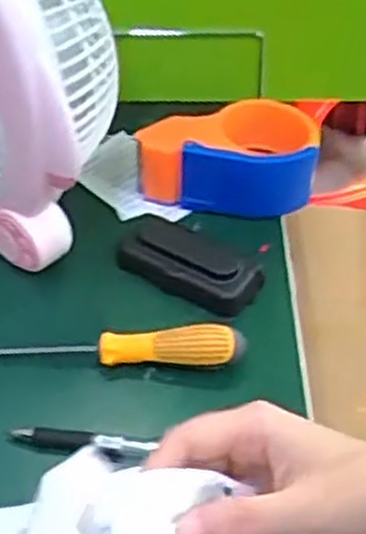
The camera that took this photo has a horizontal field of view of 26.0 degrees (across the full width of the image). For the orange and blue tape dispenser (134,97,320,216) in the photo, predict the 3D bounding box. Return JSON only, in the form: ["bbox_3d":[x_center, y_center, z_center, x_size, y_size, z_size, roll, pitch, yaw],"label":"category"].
[{"bbox_3d":[0.036,-0.094,0.636,0.136,0.061,0.078,4,48,6],"label":"orange and blue tape dispenser"}]

